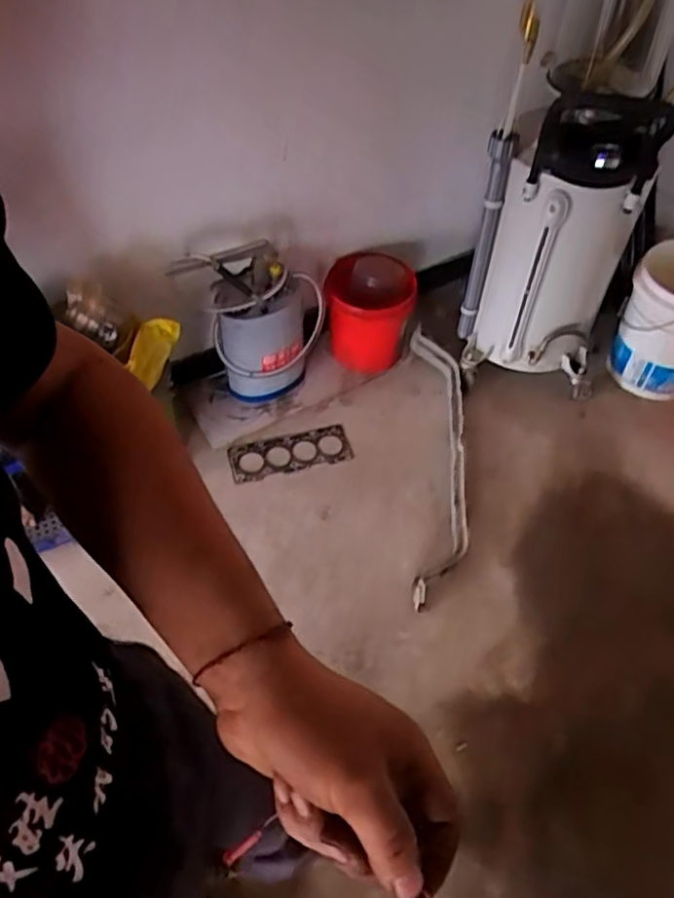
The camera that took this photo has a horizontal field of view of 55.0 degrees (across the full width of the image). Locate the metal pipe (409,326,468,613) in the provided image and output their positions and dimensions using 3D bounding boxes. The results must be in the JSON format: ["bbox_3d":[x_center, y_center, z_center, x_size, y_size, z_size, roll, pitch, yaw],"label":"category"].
[{"bbox_3d":[0.268,0.020,1.668,0.146,0.057,0.767,3,50,3],"label":"metal pipe"}]

